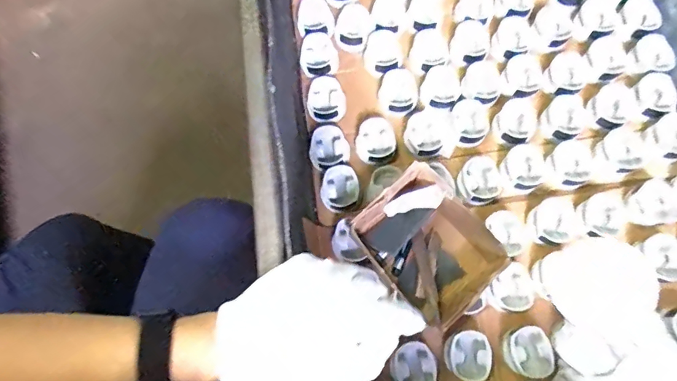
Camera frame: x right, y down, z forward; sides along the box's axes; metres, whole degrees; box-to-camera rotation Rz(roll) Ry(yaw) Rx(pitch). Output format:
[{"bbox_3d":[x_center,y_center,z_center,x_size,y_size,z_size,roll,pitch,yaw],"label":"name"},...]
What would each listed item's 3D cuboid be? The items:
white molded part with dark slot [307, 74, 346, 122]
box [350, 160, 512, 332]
[{"bbox_3d":[-0.023,-0.174,0.891,0.075,0.054,0.082,-5,72,0],"label":"white molded part with dark slot"},{"bbox_3d":[0.140,0.088,0.730,0.158,0.089,0.207,-41,76,-10],"label":"box"}]

